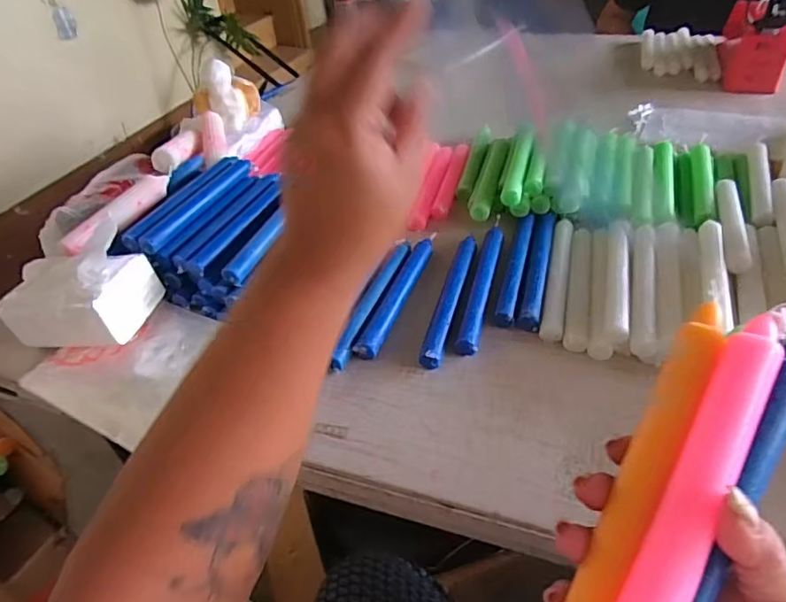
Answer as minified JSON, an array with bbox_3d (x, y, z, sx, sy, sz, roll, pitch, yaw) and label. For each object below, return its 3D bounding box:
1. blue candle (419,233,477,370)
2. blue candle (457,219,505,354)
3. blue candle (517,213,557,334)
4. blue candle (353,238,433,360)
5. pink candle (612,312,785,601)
[{"bbox_3d":[0.063,-0.009,0.580,0.024,0.018,0.205,9,44,16],"label":"blue candle"},{"bbox_3d":[0.100,-0.025,0.592,0.024,0.018,0.224,7,43,14],"label":"blue candle"},{"bbox_3d":[0.162,-0.038,0.598,0.022,0.018,0.186,8,44,15],"label":"blue candle"},{"bbox_3d":[0.008,-0.011,0.593,0.024,0.015,0.194,12,44,18],"label":"blue candle"},{"bbox_3d":[0.125,0.092,0.227,0.030,0.022,0.197,23,69,28],"label":"pink candle"}]

